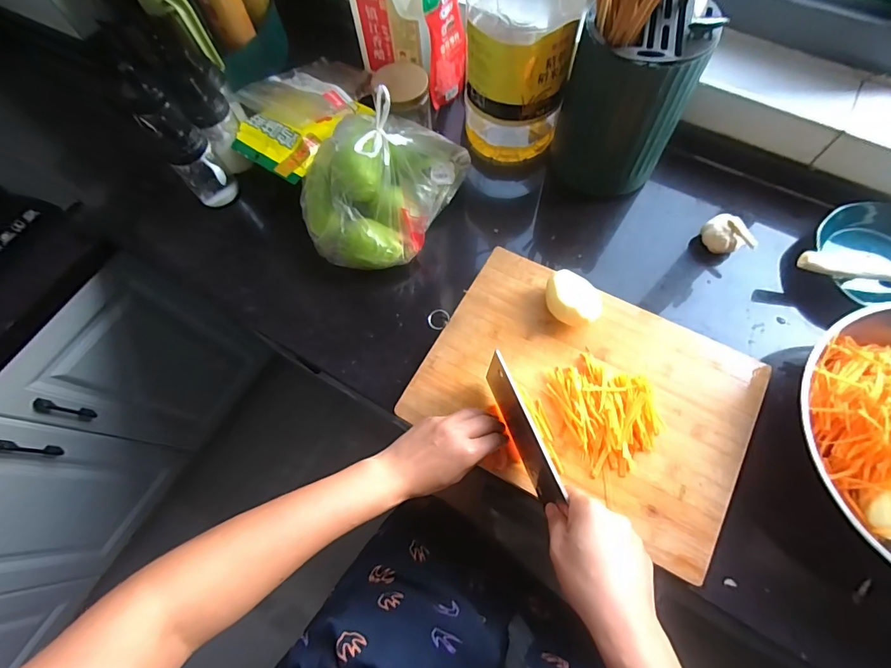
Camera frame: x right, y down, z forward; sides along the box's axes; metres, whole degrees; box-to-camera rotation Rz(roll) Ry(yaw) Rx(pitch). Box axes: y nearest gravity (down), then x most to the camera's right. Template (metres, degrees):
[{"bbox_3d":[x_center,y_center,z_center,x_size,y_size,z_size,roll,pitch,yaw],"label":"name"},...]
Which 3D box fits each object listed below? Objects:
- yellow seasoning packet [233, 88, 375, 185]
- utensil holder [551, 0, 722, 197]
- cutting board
[{"bbox_3d":[-0.223,-0.320,0.645,0.121,0.032,0.178,31,73,13],"label":"yellow seasoning packet"},{"bbox_3d":[0.231,-0.296,0.554,0.148,0.188,0.127,19,71,10],"label":"utensil holder"},{"bbox_3d":[0.166,0.065,0.505,0.368,0.026,0.263,27,73,12],"label":"cutting board"}]

